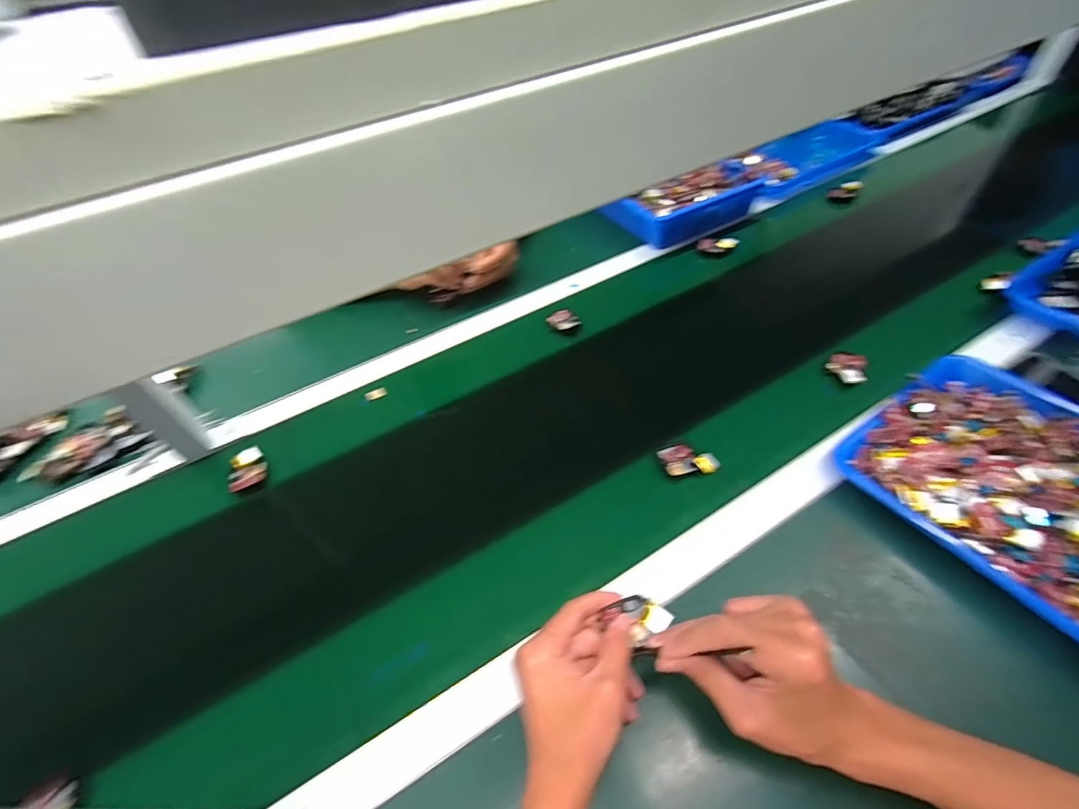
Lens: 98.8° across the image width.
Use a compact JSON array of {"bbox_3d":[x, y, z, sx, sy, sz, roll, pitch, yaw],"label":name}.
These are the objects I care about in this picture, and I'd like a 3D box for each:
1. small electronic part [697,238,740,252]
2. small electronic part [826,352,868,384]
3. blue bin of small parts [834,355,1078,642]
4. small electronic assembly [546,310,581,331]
[{"bbox_3d":[0.300,-0.268,0.775,0.065,0.020,0.023,3,44,9],"label":"small electronic part"},{"bbox_3d":[0.379,-0.045,0.567,0.044,0.022,0.044,32,55,33],"label":"small electronic part"},{"bbox_3d":[0.476,0.093,0.407,0.233,0.048,0.323,-27,48,-21],"label":"blue bin of small parts"},{"bbox_3d":[0.035,-0.124,0.681,0.044,0.008,0.044,-20,45,-14],"label":"small electronic assembly"}]

